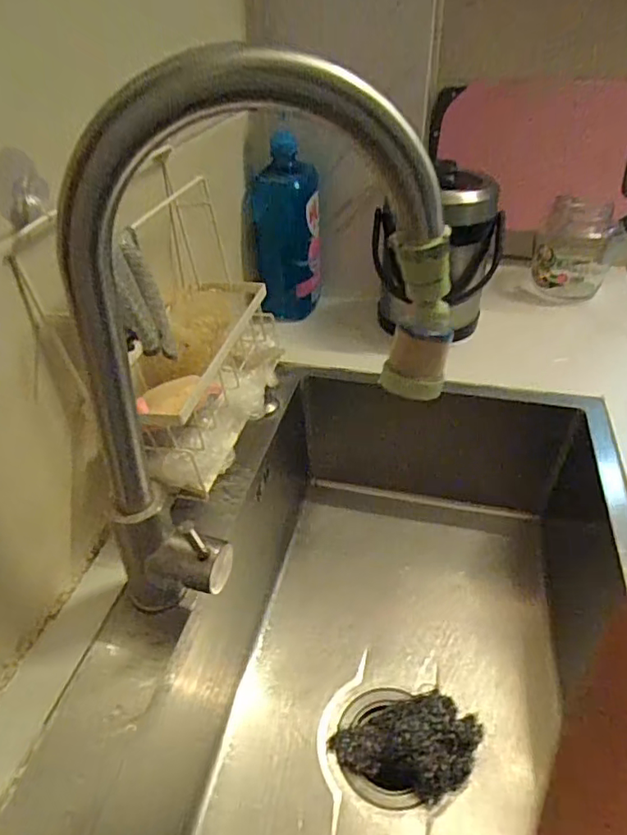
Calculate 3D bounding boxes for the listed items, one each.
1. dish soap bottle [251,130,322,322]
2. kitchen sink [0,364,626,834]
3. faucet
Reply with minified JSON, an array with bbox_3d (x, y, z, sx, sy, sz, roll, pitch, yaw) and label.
[{"bbox_3d":[-0.034,-0.247,0.785,0.096,0.235,0.065,1,39,2],"label":"dish soap bottle"},{"bbox_3d":[0.057,0.269,0.505,0.469,0.229,0.746,11,40,14],"label":"kitchen sink"},{"bbox_3d":[-0.033,-0.018,0.346,0.227,0.355,0.049,-7,39,-8],"label":"faucet"}]

